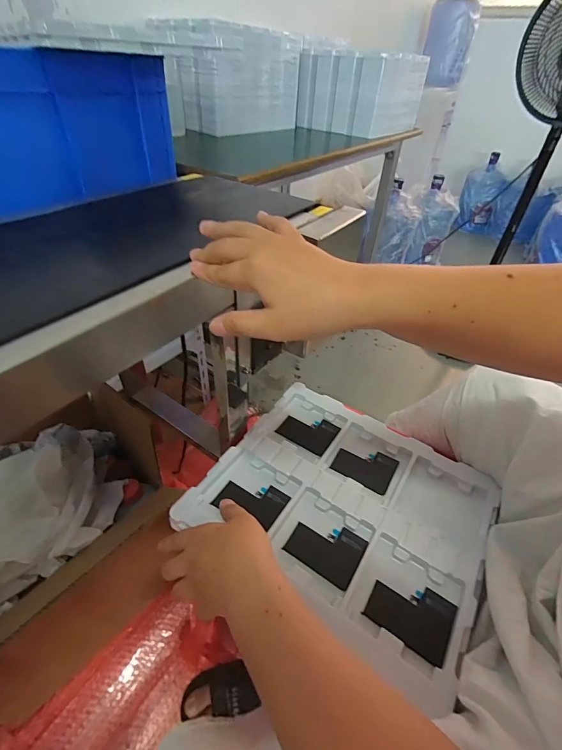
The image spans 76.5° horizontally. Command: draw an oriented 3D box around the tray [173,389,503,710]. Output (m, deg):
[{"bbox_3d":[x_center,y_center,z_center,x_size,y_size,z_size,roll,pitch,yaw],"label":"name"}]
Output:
[{"bbox_3d":[0.082,0.150,0.438,0.310,0.015,0.264,26,46,23],"label":"tray"}]

